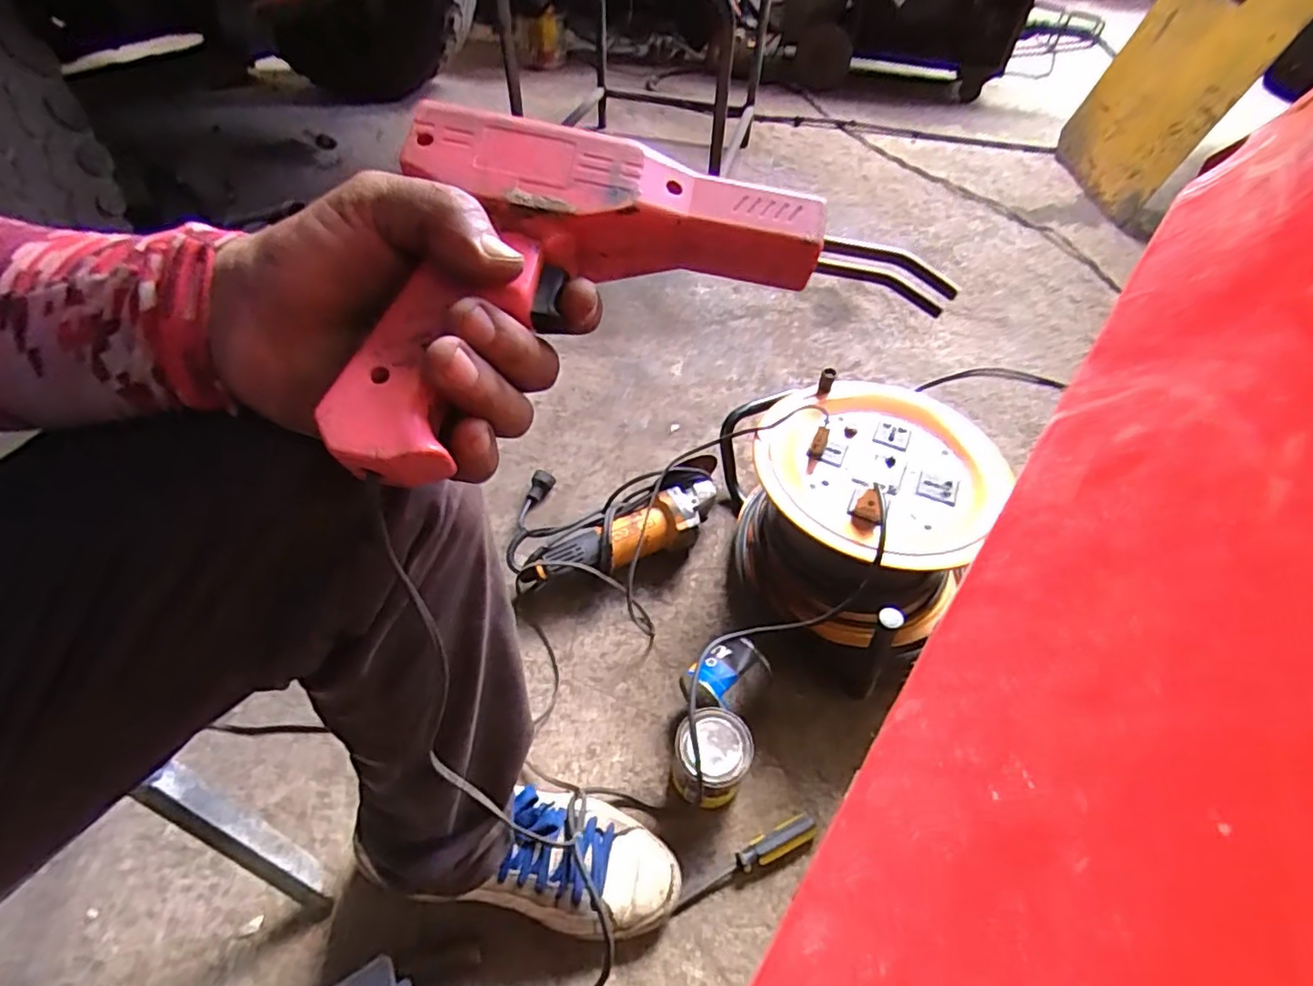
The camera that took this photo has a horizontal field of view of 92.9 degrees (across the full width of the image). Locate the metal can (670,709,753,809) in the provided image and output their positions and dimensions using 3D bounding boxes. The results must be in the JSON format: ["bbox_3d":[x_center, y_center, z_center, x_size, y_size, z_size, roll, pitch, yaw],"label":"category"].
[{"bbox_3d":[0.055,0.262,0.613,0.070,0.074,0.072,2,49,-2],"label":"metal can"}]

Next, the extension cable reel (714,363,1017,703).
[{"bbox_3d":[0.230,0.018,0.765,0.283,0.191,0.285,4,49,1],"label":"extension cable reel"}]

